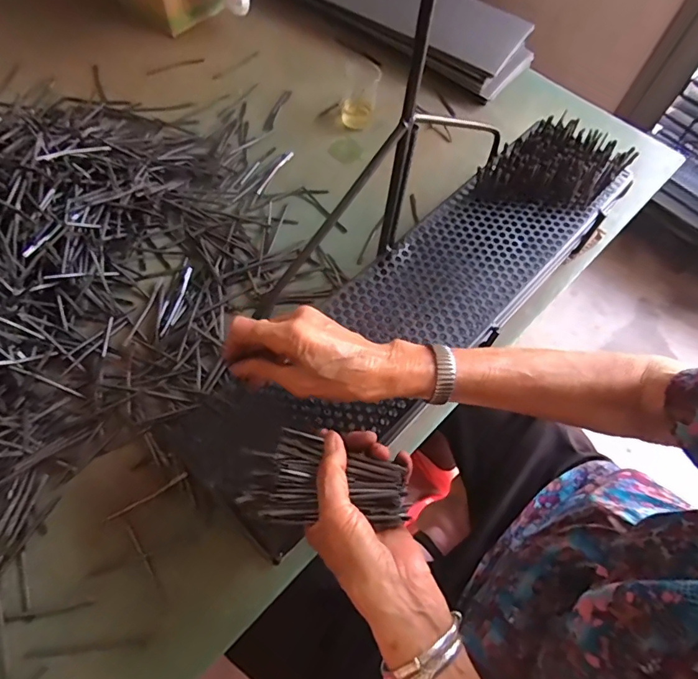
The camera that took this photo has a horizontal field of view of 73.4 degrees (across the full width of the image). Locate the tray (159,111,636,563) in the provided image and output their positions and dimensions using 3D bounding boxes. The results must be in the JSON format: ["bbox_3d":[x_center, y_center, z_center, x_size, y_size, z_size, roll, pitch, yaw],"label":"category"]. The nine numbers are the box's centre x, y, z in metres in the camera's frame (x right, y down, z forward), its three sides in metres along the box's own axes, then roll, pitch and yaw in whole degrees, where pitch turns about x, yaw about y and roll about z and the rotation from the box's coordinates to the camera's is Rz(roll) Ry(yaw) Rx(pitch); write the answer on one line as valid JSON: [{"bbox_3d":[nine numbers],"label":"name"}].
[{"bbox_3d":[0.095,-0.050,0.490,0.591,0.046,0.165,-41,72,-17],"label":"tray"}]

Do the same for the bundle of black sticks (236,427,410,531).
[{"bbox_3d":[-0.017,0.109,0.358,0.119,0.021,0.066,10,62,1],"label":"bundle of black sticks"}]

